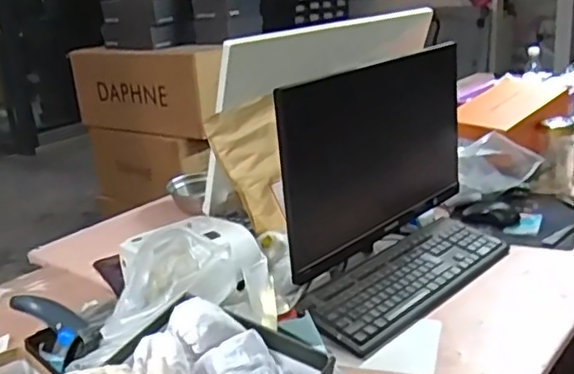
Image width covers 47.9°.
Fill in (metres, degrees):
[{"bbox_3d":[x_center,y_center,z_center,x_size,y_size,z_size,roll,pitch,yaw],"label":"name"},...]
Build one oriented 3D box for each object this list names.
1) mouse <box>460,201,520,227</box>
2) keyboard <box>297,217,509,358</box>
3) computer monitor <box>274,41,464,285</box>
[{"bbox_3d":[0.411,0.055,1.313,0.111,0.032,0.071,3,20,20],"label":"mouse"},{"bbox_3d":[0.204,0.144,1.081,0.146,0.030,0.442,14,26,43],"label":"keyboard"},{"bbox_3d":[0.170,-0.052,1.120,0.055,0.330,0.508,12,24,39],"label":"computer monitor"}]

